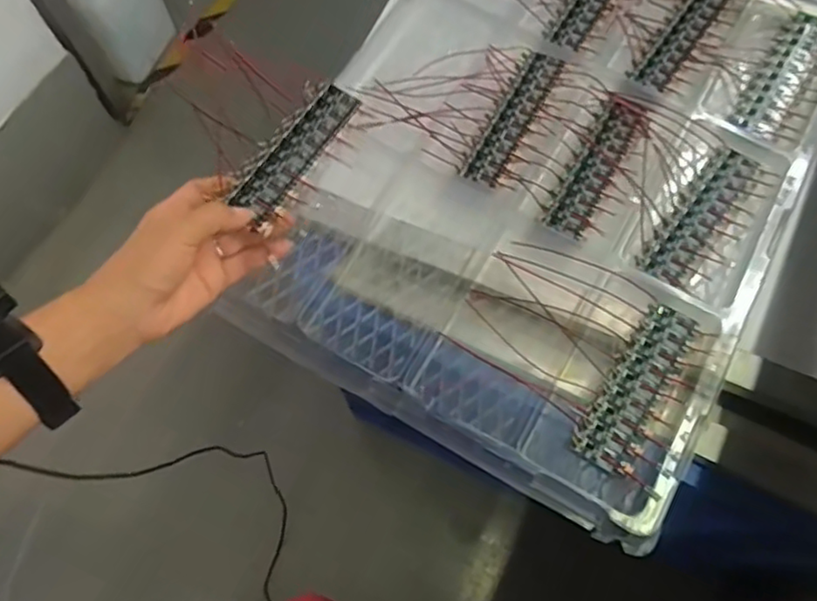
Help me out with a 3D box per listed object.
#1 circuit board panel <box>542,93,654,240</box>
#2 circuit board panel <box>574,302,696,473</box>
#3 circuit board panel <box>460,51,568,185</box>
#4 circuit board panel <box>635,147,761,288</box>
[{"bbox_3d":[0.166,-0.120,0.560,0.041,0.004,0.154,28,70,11],"label":"circuit board panel"},{"bbox_3d":[0.172,0.062,0.479,0.044,0.009,0.139,29,71,11],"label":"circuit board panel"},{"bbox_3d":[0.094,-0.167,0.572,0.037,0.004,0.153,26,70,10],"label":"circuit board panel"},{"bbox_3d":[0.247,-0.074,0.536,0.037,0.004,0.150,36,72,13],"label":"circuit board panel"}]

